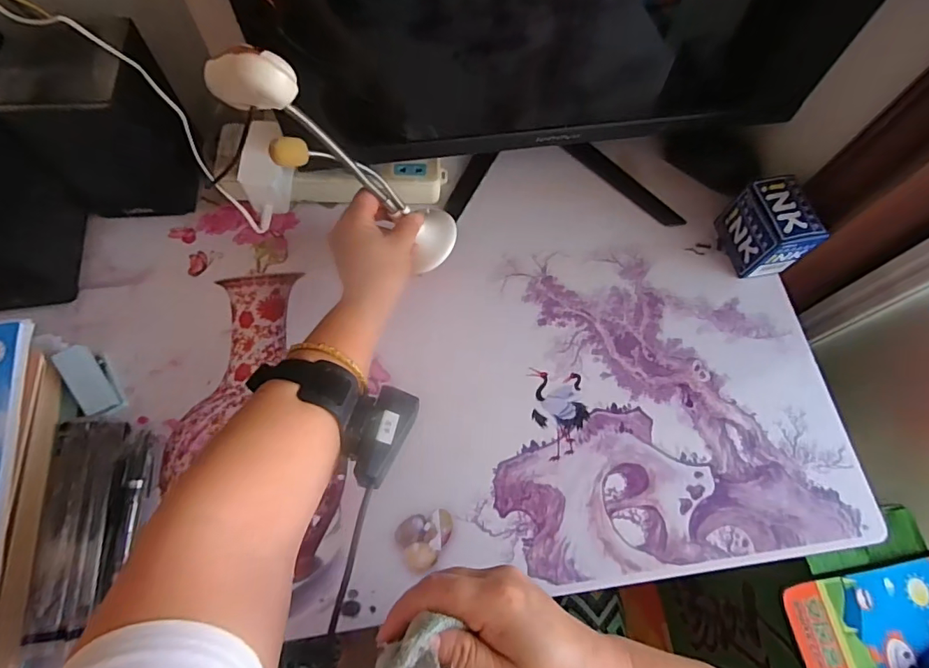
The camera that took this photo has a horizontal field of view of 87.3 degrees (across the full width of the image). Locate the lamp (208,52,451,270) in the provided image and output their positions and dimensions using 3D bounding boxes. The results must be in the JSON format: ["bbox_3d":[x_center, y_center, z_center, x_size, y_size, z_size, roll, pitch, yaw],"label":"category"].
[{"bbox_3d":[-0.083,-0.128,0.392,0.059,0.234,0.051,-11,63,34],"label":"lamp"}]

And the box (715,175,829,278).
[{"bbox_3d":[0.306,-0.105,0.491,0.054,0.077,0.074,-9,69,-6],"label":"box"}]

